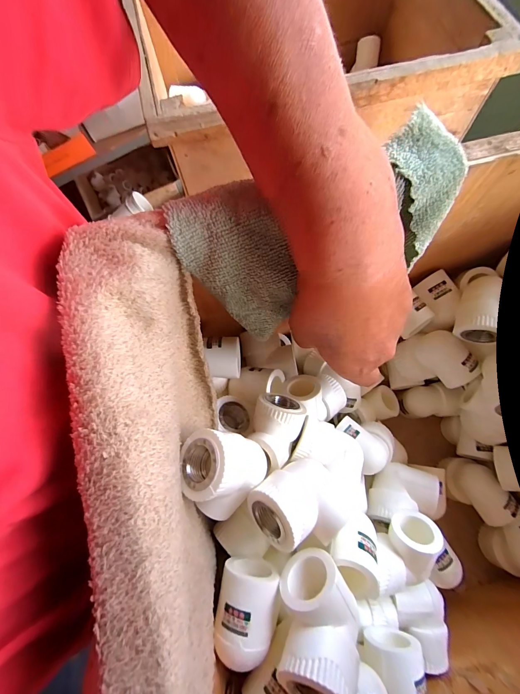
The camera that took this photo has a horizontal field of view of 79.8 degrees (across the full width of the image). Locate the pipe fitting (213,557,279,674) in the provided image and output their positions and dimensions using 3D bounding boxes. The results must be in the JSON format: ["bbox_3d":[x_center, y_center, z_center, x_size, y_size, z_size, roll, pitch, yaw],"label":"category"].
[{"bbox_3d":[-0.008,0.157,0.190,0.034,0.041,0.049,5,80,2],"label":"pipe fitting"}]

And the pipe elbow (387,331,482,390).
[{"bbox_3d":[0.177,0.012,0.321,0.044,0.082,0.056,-14,94,-43],"label":"pipe elbow"}]

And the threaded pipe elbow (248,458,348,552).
[{"bbox_3d":[0.025,0.103,0.200,0.056,0.031,0.050,-16,52,-37],"label":"threaded pipe elbow"}]

